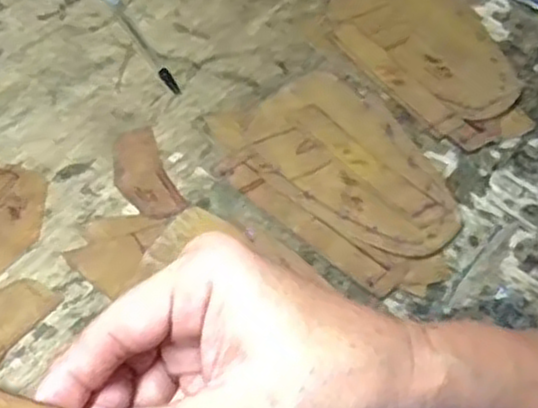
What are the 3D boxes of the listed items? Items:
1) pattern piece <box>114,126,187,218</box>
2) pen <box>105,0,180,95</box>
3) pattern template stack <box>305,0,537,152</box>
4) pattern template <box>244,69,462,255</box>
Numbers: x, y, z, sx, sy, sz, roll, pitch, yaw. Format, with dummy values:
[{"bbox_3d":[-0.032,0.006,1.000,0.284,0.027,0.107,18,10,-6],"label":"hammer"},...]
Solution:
[{"bbox_3d":[-0.084,-0.021,0.516,0.035,0.004,0.072,-22,63,-16],"label":"pattern piece"},{"bbox_3d":[-0.103,-0.132,0.576,0.011,0.008,0.136,-29,65,-19],"label":"pen"},{"bbox_3d":[0.123,-0.114,0.573,0.167,0.014,0.113,41,65,19],"label":"pattern template stack"},{"bbox_3d":[0.059,-0.029,0.522,0.155,0.009,0.095,37,64,17],"label":"pattern template"}]

